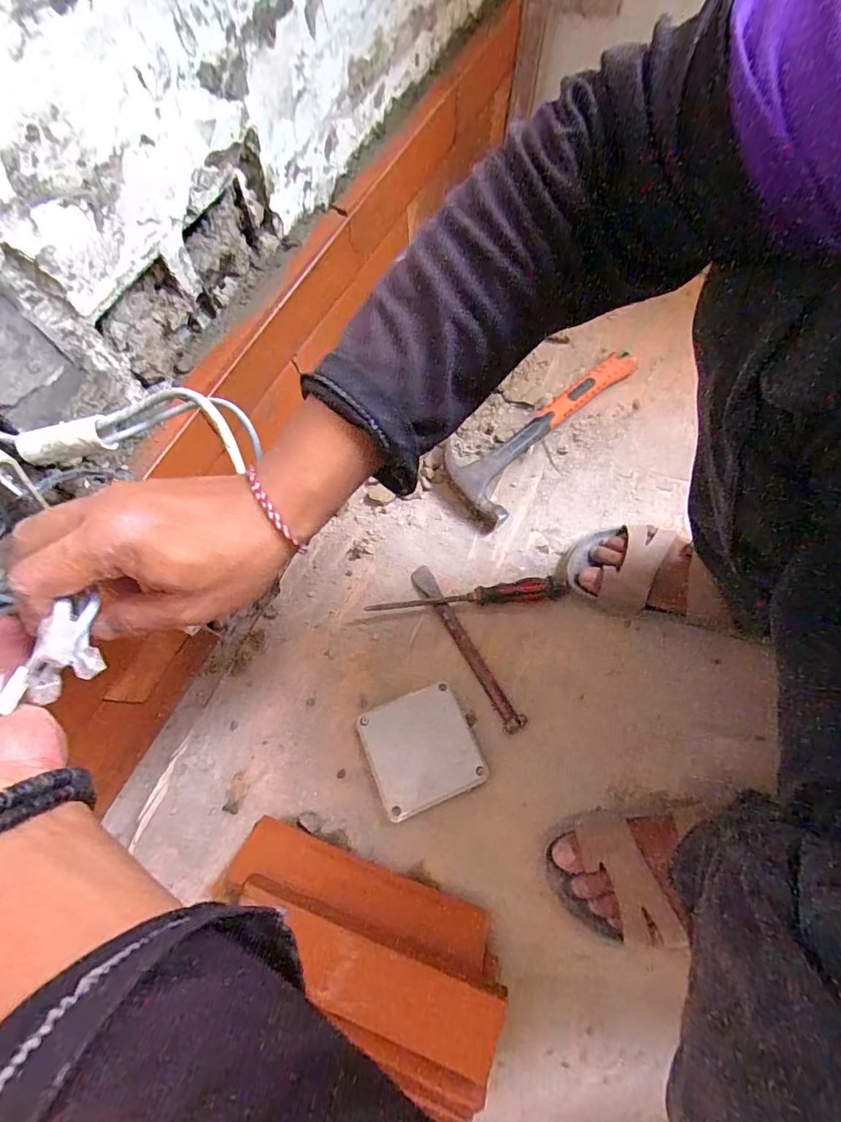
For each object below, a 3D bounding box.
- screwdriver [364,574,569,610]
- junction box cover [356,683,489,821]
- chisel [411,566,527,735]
[{"bbox_3d":[0.052,0.038,0.545,0.222,0.026,0.027,-4,70,-1],"label":"screwdriver"},{"bbox_3d":[0.000,0.188,0.485,0.105,0.031,0.108,-21,71,-7],"label":"junction box cover"},{"bbox_3d":[0.048,0.092,0.526,0.022,0.021,0.203,-30,72,-10],"label":"chisel"}]

